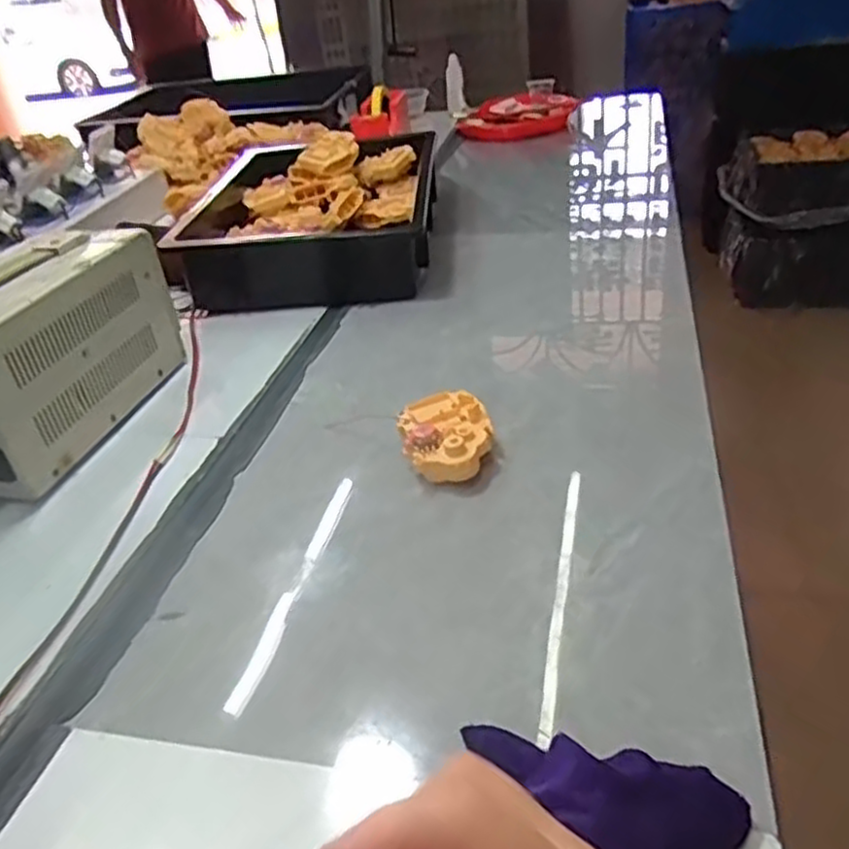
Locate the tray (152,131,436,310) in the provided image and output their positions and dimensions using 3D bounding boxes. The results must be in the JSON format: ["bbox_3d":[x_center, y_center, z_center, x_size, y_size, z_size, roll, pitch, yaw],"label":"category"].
[{"bbox_3d":[-0.150,-0.296,1.021,0.319,0.105,0.430,-4,34,3],"label":"tray"}]

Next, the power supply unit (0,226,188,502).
[{"bbox_3d":[-0.358,-0.068,0.676,0.127,0.150,0.259,5,35,16],"label":"power supply unit"}]

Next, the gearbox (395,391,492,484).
[{"bbox_3d":[0.018,0.012,0.600,0.068,0.038,0.094,-9,34,-5],"label":"gearbox"}]

